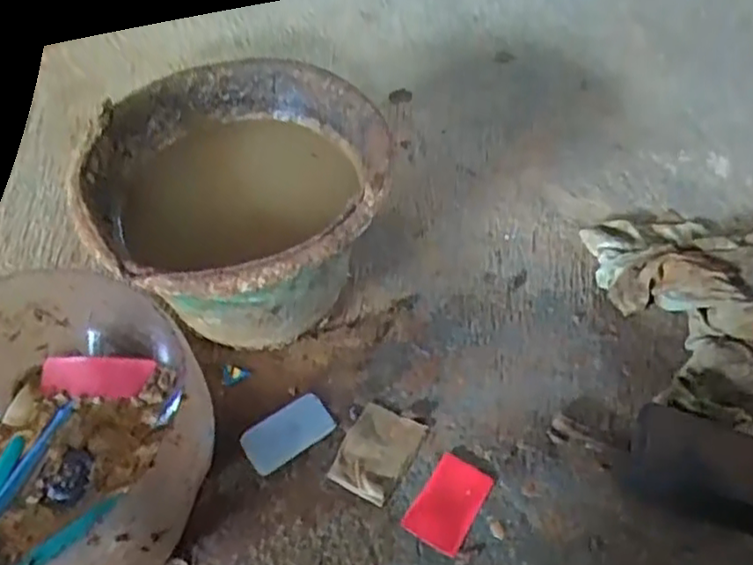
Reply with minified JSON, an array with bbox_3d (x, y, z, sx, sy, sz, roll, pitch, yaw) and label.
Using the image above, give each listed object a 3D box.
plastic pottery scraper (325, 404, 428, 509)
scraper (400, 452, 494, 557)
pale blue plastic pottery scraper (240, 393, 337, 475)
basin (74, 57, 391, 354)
[{"bbox_3d":[0.001,0.141,0.583,0.055,0.008,0.079,23,55,16],"label":"plastic pottery scraper"},{"bbox_3d":[0.058,0.175,0.556,0.046,0.009,0.072,27,56,19],"label":"scraper"},{"bbox_3d":[-0.075,0.127,0.591,0.075,0.012,0.042,-29,57,-21],"label":"pale blue plastic pottery scraper"},{"bbox_3d":[-0.120,-0.055,0.640,0.246,0.174,0.271,5,52,3],"label":"basin"}]

